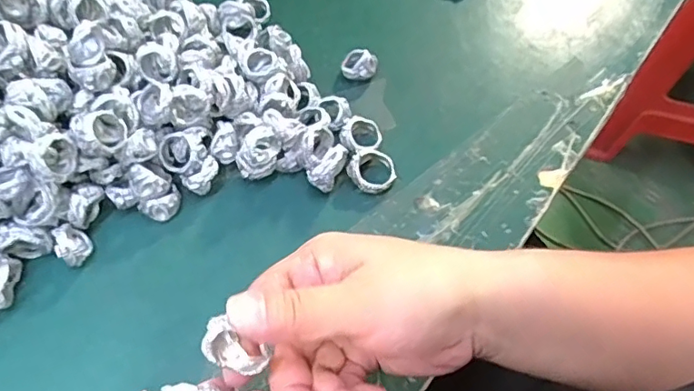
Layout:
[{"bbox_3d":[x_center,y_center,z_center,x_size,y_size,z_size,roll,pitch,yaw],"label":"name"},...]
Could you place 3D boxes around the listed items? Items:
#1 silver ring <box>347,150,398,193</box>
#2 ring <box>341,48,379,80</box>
[{"bbox_3d":[0.017,-0.016,0.349,0.029,0.017,0.025,-33,65,-17],"label":"silver ring"},{"bbox_3d":[0.009,-0.094,0.392,0.025,0.016,0.021,11,61,7],"label":"ring"}]

